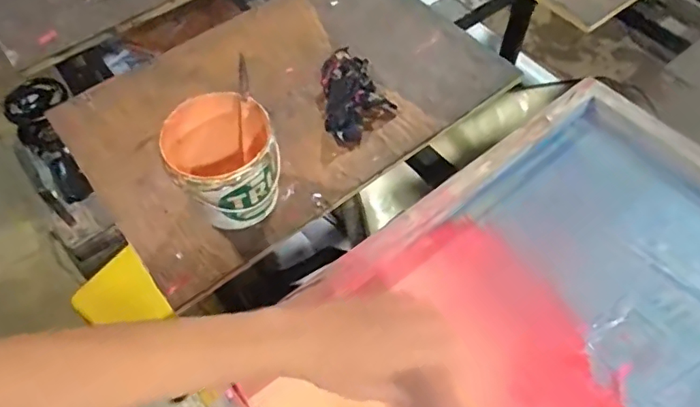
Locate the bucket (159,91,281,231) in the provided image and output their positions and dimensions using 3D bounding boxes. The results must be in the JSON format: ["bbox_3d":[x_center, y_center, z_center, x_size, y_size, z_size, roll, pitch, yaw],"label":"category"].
[{"bbox_3d":[-0.149,-0.046,0.636,0.119,0.124,0.119,0,59,0],"label":"bucket"}]

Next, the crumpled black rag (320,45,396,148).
[{"bbox_3d":[0.011,-0.164,0.768,0.102,0.045,0.174,-3,56,1],"label":"crumpled black rag"}]

